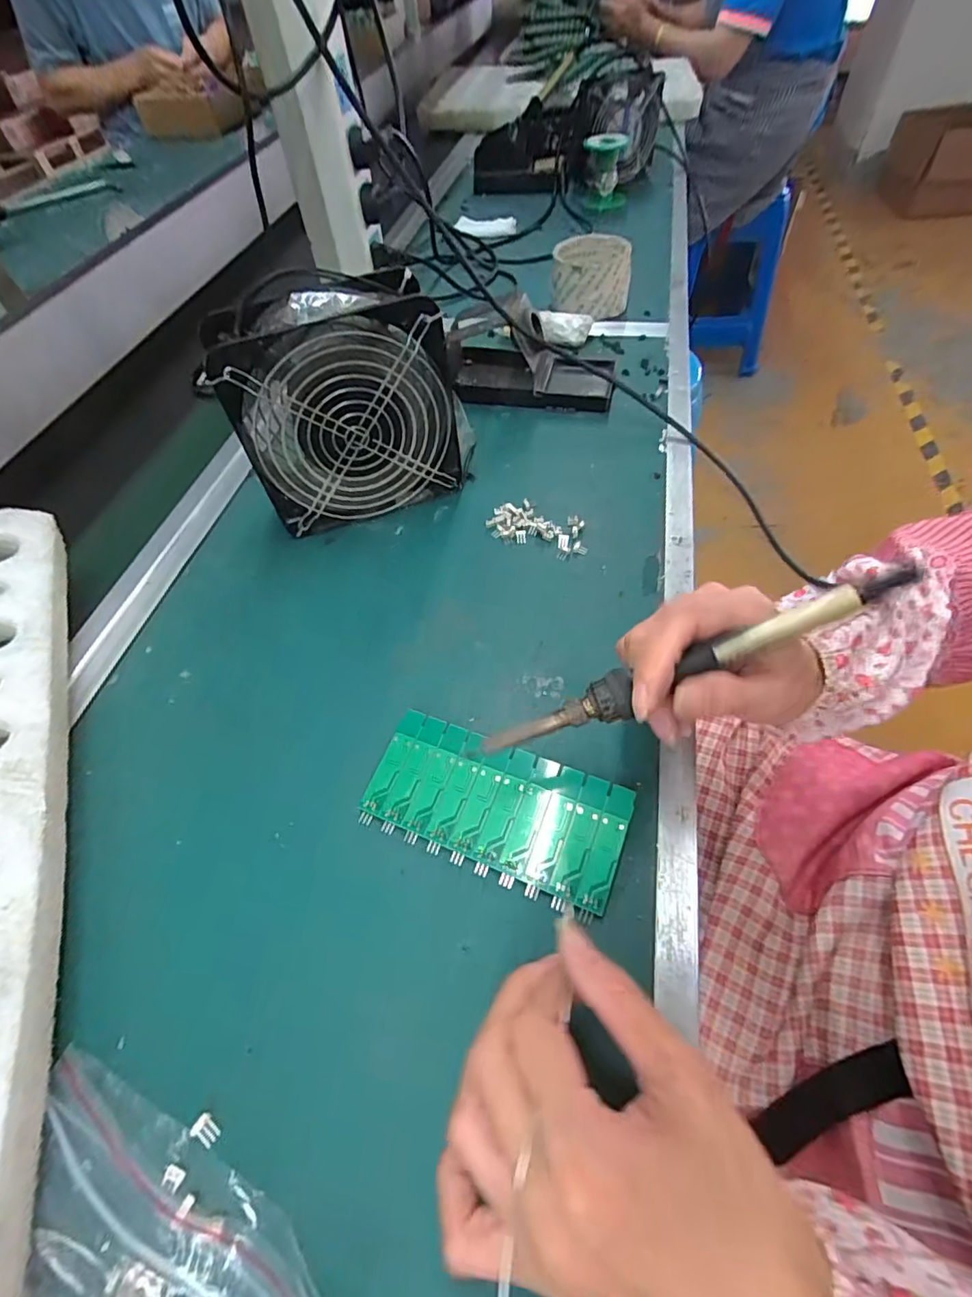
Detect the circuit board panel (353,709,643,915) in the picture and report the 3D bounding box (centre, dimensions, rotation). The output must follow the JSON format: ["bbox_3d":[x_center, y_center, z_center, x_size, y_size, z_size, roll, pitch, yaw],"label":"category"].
[{"bbox_3d":[0.005,0.082,0.286,0.136,0.004,0.063,17,67,16],"label":"circuit board panel"}]

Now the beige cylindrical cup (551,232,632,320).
[{"bbox_3d":[0.117,-0.412,0.591,0.084,0.059,0.087,5,56,8],"label":"beige cylindrical cup"}]

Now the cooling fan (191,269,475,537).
[{"bbox_3d":[-0.096,-0.173,0.387,0.158,0.152,0.061,-15,56,-7],"label":"cooling fan"}]

